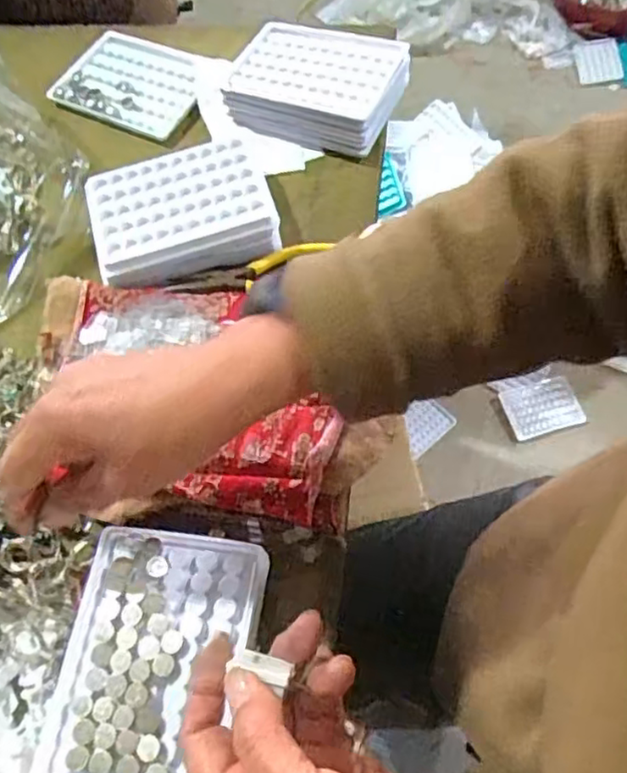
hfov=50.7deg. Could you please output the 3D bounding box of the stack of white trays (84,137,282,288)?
[{"bbox_3d":[-0.096,-0.125,0.479,0.124,0.028,0.094,-18,63,-5],"label":"stack of white trays"}]

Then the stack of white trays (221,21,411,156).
[{"bbox_3d":[0.004,-0.244,0.536,0.137,0.040,0.098,19,66,14],"label":"stack of white trays"}]

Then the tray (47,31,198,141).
[{"bbox_3d":[-0.157,-0.264,0.573,0.126,0.014,0.091,25,67,16],"label":"tray"}]

